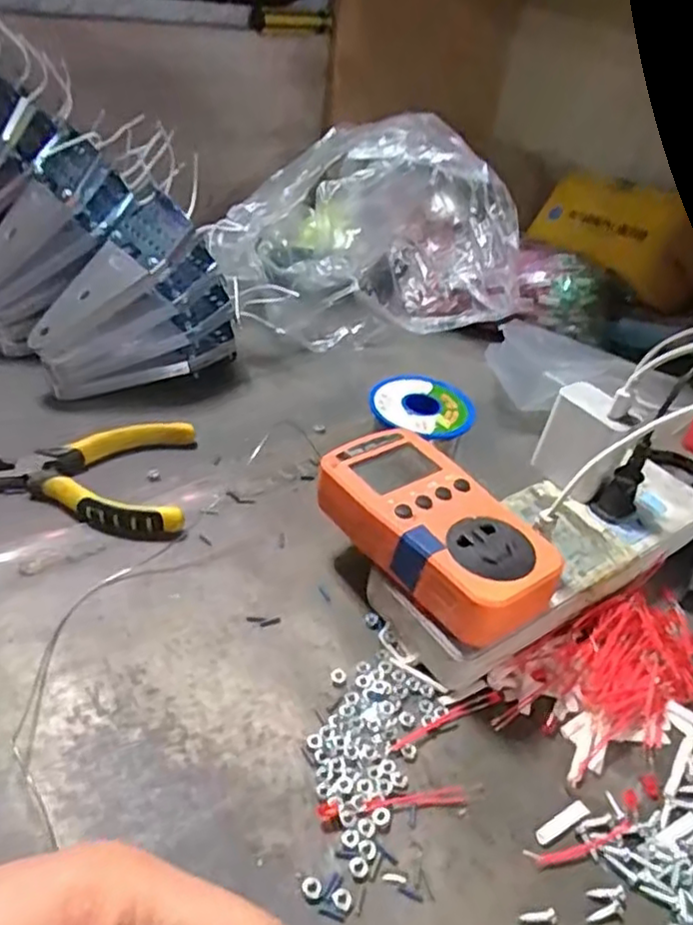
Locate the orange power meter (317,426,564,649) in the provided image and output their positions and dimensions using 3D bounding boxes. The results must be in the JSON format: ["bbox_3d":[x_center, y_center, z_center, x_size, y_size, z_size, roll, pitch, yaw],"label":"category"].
[{"bbox_3d":[0.044,0.033,0.344,0.064,0.031,0.124,-19,45,-31],"label":"orange power meter"}]

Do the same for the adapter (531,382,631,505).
[{"bbox_3d":[0.143,-0.011,0.407,0.025,0.057,0.047,-11,41,-23],"label":"adapter"}]

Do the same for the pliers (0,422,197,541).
[{"bbox_3d":[-0.169,0.005,0.409,0.143,0.013,0.095,1,40,-8],"label":"pliers"}]

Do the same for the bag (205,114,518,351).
[{"bbox_3d":[0.011,-0.208,0.602,0.255,0.149,0.174,-3,41,-12],"label":"bag"}]

